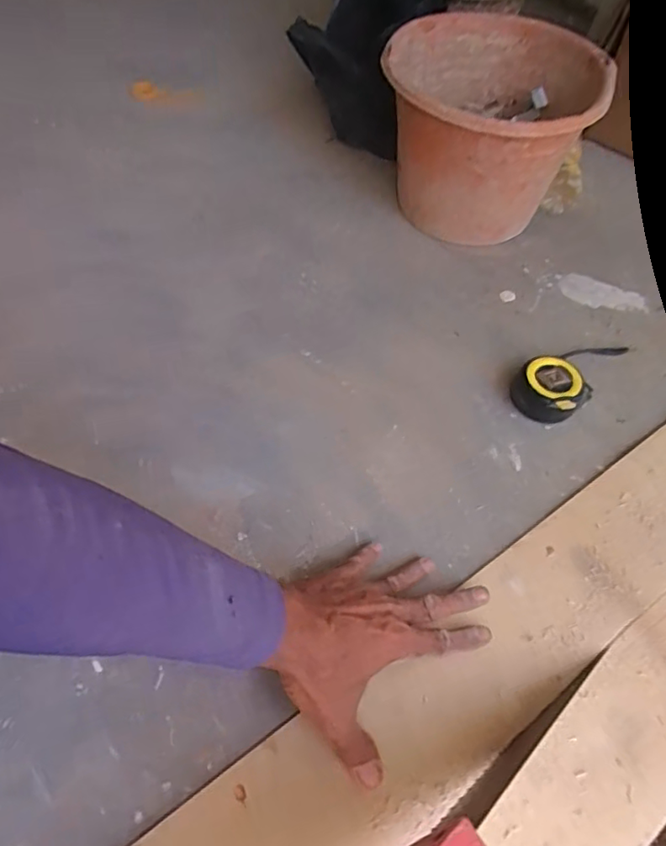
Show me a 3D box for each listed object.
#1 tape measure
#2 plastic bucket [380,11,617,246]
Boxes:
[{"bbox_3d":[0.271,-0.061,0.642,0.174,0.039,0.071,-31,62,-22],"label":"tape measure"},{"bbox_3d":[0.191,-0.372,0.765,0.251,0.191,0.273,15,56,7],"label":"plastic bucket"}]

